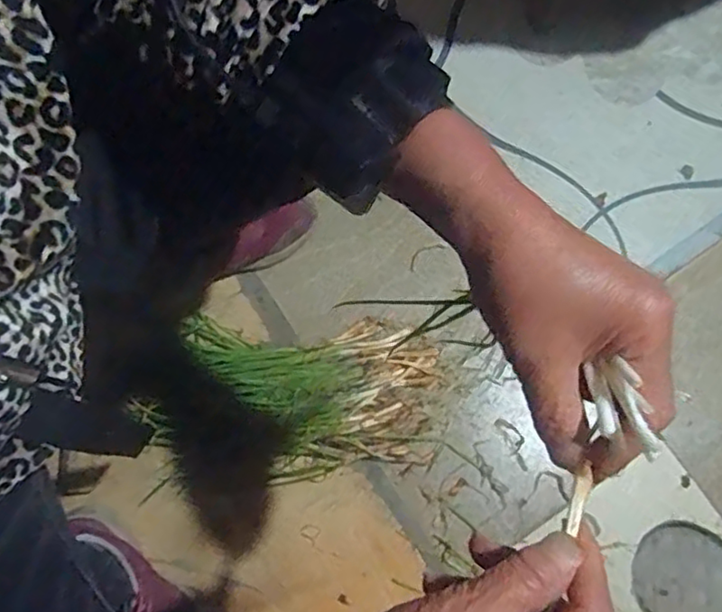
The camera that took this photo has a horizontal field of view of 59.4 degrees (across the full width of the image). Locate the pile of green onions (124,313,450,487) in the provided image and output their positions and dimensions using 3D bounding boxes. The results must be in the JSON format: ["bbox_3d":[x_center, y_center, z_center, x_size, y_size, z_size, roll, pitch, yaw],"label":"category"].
[{"bbox_3d":[-0.085,0.105,0.729,0.333,0.054,0.187,2,74,-1],"label":"pile of green onions"}]

